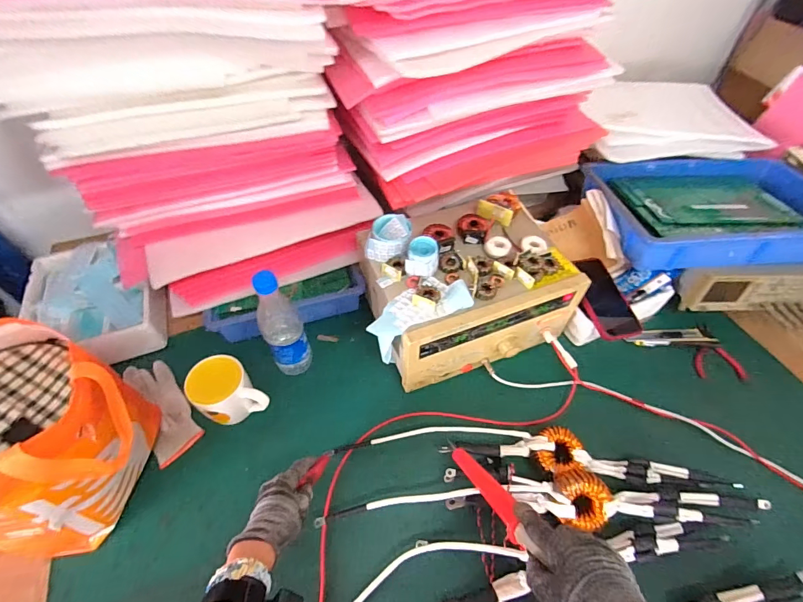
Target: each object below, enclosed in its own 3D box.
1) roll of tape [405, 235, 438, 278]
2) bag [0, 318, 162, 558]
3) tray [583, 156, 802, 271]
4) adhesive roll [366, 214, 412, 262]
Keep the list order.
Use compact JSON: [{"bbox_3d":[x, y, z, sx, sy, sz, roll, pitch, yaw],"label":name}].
[{"bbox_3d":[0.033,-0.069,0.614,0.046,0.048,0.043,1,51,-1],"label":"roll of tape"},{"bbox_3d":[-0.468,0.195,0.503,0.202,0.256,0.238,33,58,23],"label":"bag"},{"bbox_3d":[0.612,-0.192,0.765,0.444,0.066,0.303,1,51,0],"label":"tray"},{"bbox_3d":[-0.020,-0.106,0.649,0.070,0.037,0.077,11,52,7],"label":"adhesive roll"}]

